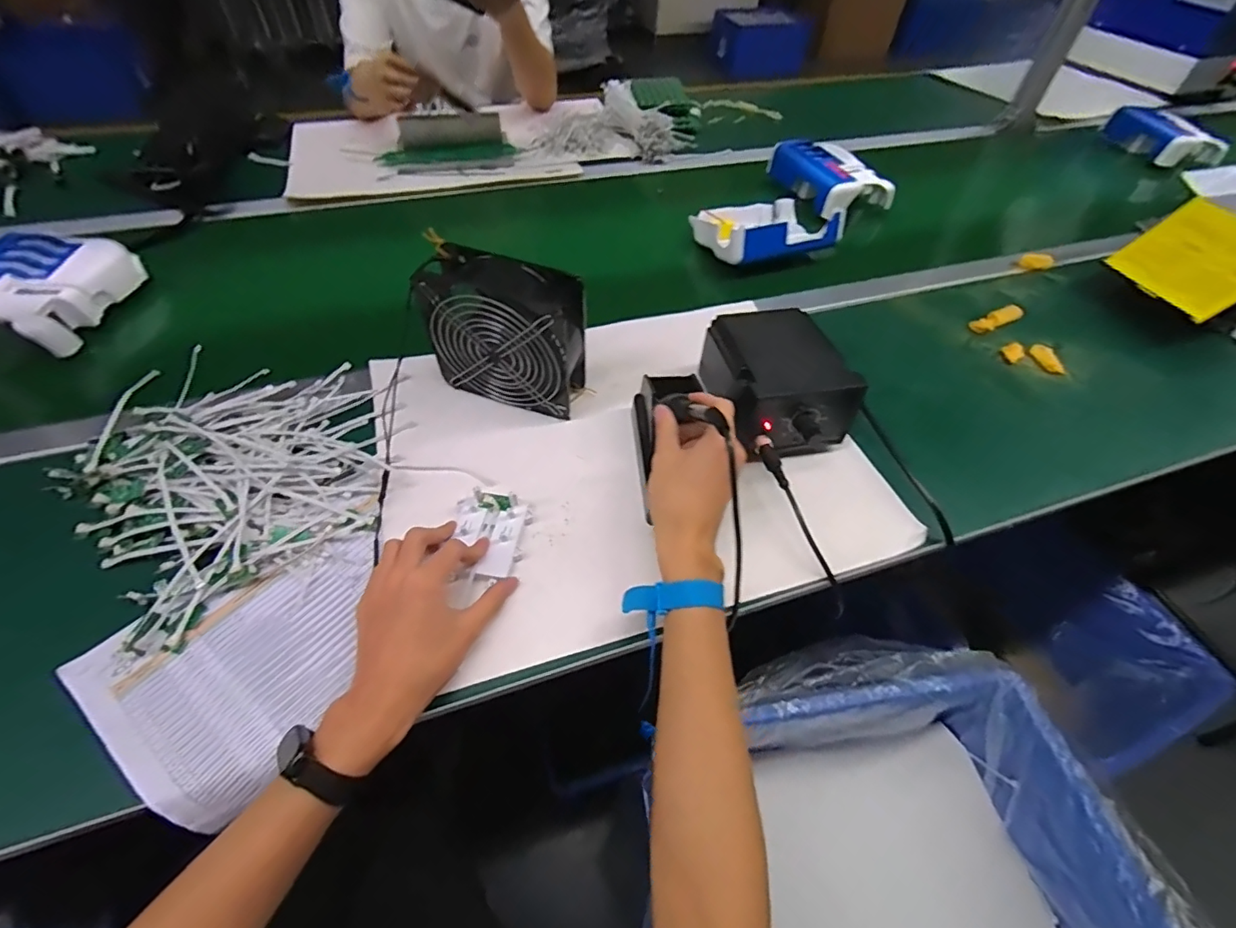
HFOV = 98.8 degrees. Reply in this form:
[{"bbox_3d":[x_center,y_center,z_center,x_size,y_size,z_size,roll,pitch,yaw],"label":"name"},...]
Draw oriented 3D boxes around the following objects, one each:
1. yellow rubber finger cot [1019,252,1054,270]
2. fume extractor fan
[{"bbox_3d":[0.638,-0.309,0.805,0.041,0.025,0.017,38,59,23],"label":"yellow rubber finger cot"},{"bbox_3d":[-0.115,-0.130,0.542,0.153,0.143,0.064,15,53,7],"label":"fume extractor fan"}]

